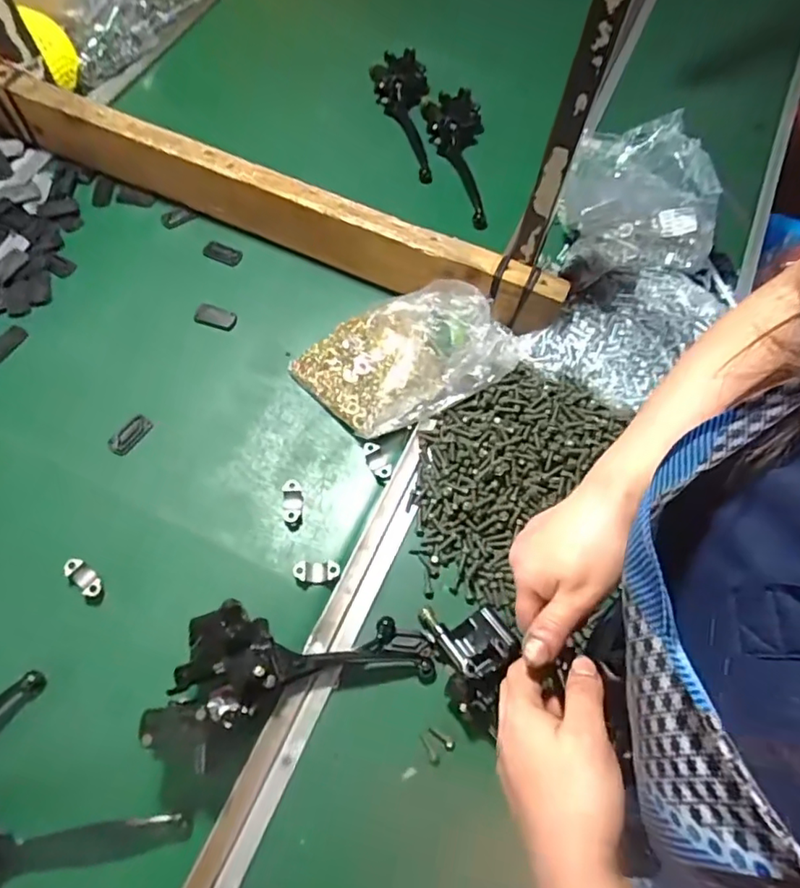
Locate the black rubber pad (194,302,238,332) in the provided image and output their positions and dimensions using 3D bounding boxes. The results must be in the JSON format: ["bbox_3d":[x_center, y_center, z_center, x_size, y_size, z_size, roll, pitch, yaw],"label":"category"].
[{"bbox_3d":[-0.219,-0.150,0.675,0.048,0.007,0.026,14,66,5],"label":"black rubber pad"}]

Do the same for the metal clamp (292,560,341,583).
[{"bbox_3d":[-0.081,0.124,0.556,0.044,0.014,0.019,-2,65,-2],"label":"metal clamp"}]

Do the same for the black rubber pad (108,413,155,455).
[{"bbox_3d":[-0.288,-0.010,0.610,0.027,0.004,0.049,32,68,12],"label":"black rubber pad"}]

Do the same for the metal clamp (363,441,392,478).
[{"bbox_3d":[-0.025,0.018,0.609,0.018,0.015,0.045,-26,69,-13],"label":"metal clamp"}]

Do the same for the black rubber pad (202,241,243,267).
[{"bbox_3d":[-0.222,-0.239,0.714,0.046,0.004,0.025,20,66,8],"label":"black rubber pad"}]

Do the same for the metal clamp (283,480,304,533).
[{"bbox_3d":[-0.110,0.062,0.585,0.019,0.014,0.051,-3,65,-3],"label":"metal clamp"}]

